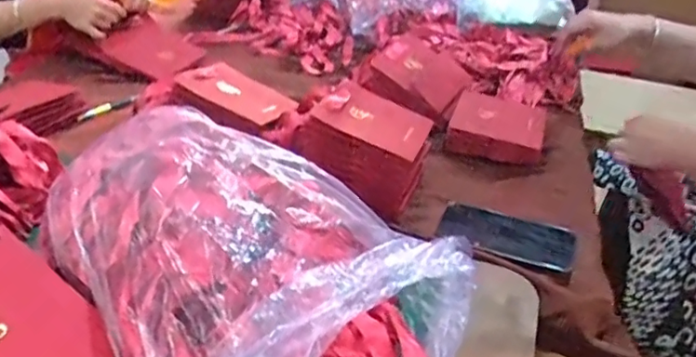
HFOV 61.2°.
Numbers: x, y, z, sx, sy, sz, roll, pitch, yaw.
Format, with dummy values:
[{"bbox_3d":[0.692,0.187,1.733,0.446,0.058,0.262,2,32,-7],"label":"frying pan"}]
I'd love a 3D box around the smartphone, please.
[{"bbox_3d":[0.194,0.067,0.717,0.157,0.013,0.082,16,39,15],"label":"smartphone"}]

